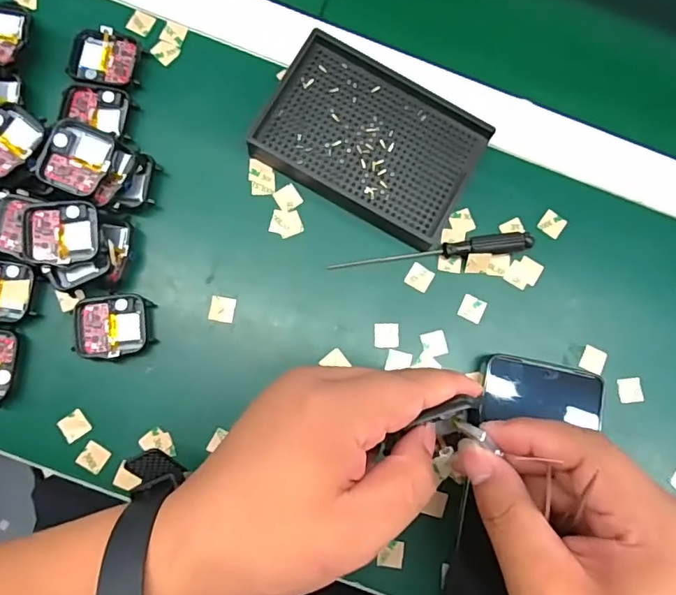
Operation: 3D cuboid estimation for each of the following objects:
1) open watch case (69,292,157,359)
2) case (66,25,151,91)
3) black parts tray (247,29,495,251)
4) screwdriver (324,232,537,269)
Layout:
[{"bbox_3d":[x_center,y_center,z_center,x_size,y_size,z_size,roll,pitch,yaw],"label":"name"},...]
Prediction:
[{"bbox_3d":[-0.139,0.018,0.313,0.046,0.011,0.039,-4,82,-5],"label":"open watch case"},{"bbox_3d":[-0.152,-0.157,0.334,0.044,0.010,0.037,10,81,-3],"label":"case"},{"bbox_3d":[0.023,-0.102,0.336,0.136,0.023,0.094,29,80,0],"label":"black parts tray"},{"bbox_3d":[0.062,-0.030,0.331,0.130,0.013,0.011,-6,82,-5],"label":"screwdriver"}]

